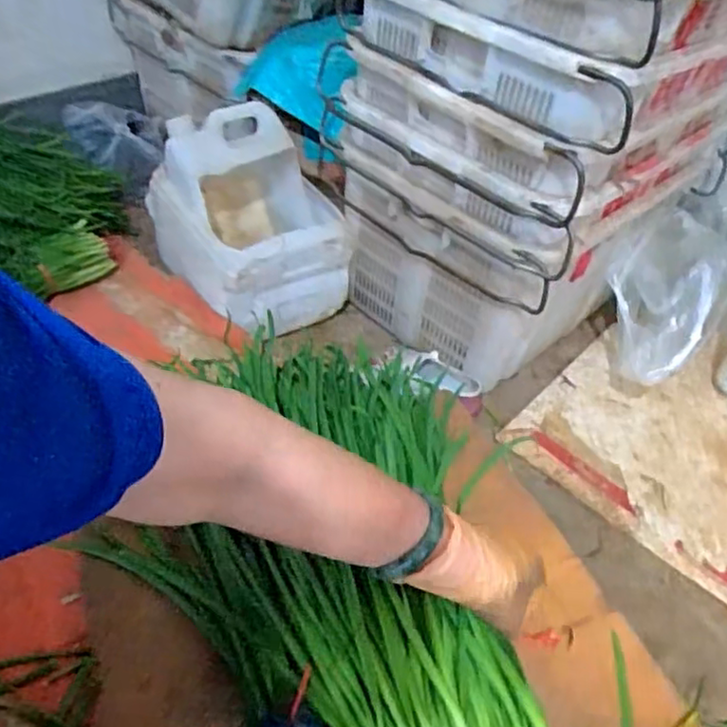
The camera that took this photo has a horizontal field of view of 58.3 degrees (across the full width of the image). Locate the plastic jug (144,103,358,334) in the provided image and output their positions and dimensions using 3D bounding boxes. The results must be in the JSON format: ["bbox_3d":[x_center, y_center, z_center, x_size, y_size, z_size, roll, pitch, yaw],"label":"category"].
[{"bbox_3d":[-0.217,-0.271,1.210,0.260,0.284,0.340,-27,53,-36],"label":"plastic jug"}]

